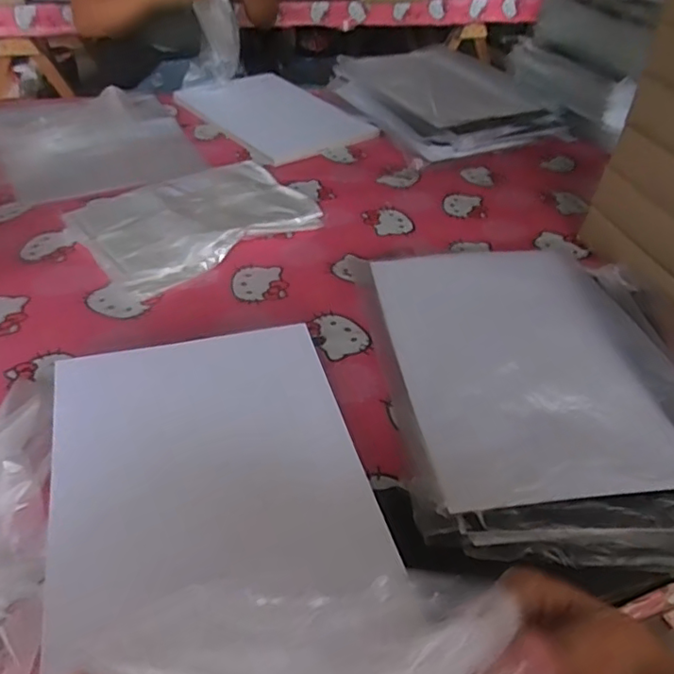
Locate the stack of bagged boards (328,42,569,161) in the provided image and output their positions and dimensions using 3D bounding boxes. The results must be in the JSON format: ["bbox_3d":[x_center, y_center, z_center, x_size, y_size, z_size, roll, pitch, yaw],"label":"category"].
[{"bbox_3d":[0.226,-0.499,1.237,0.372,0.074,0.446,-13,43,-18],"label":"stack of bagged boards"}]

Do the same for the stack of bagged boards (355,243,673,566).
[{"bbox_3d":[0.210,0.037,0.629,0.343,0.062,0.416,-1,41,-5],"label":"stack of bagged boards"}]

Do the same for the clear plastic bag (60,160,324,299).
[{"bbox_3d":[-0.203,-0.180,0.880,0.324,0.032,0.236,-28,49,-31],"label":"clear plastic bag"}]

